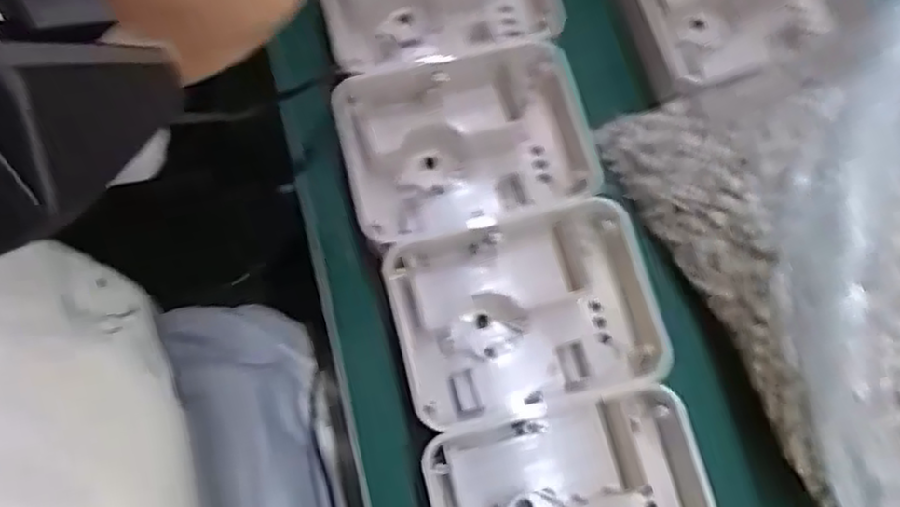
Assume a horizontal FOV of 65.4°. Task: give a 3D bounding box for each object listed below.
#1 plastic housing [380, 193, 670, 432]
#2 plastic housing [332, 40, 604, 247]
[{"bbox_3d":[0.041,0.031,0.367,0.137,0.036,0.099,-12,74,-5],"label":"plastic housing"},{"bbox_3d":[0.014,-0.057,0.394,0.140,0.046,0.095,-13,74,-5],"label":"plastic housing"}]

